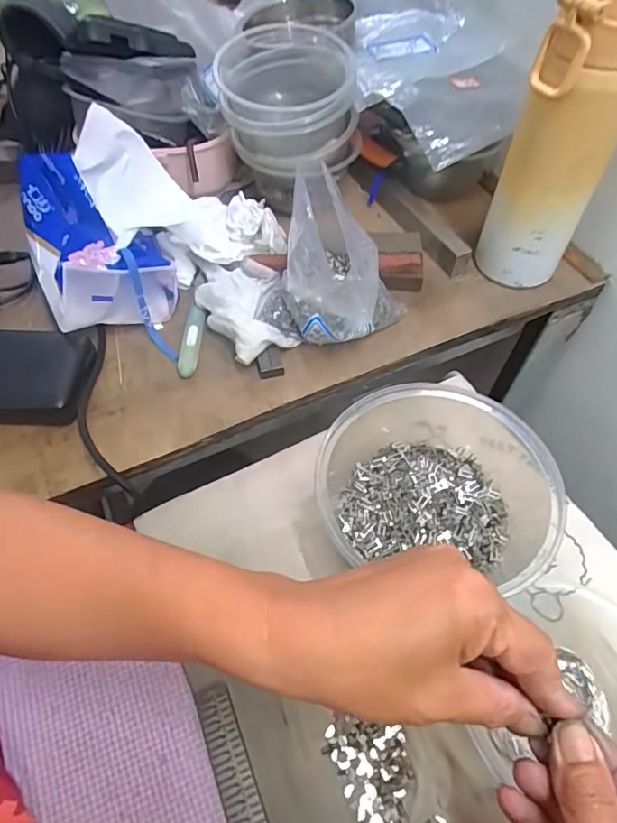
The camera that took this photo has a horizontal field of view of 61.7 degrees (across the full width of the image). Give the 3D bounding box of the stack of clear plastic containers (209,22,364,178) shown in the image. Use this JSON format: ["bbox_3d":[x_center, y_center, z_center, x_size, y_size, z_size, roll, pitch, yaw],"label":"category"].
[{"bbox_3d":[-0.018,-0.270,0.454,0.115,0.073,0.126,-5,57,-3],"label":"stack of clear plastic containers"}]

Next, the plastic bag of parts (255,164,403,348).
[{"bbox_3d":[0.020,-0.107,0.392,0.108,0.105,0.089,14,58,9],"label":"plastic bag of parts"}]

